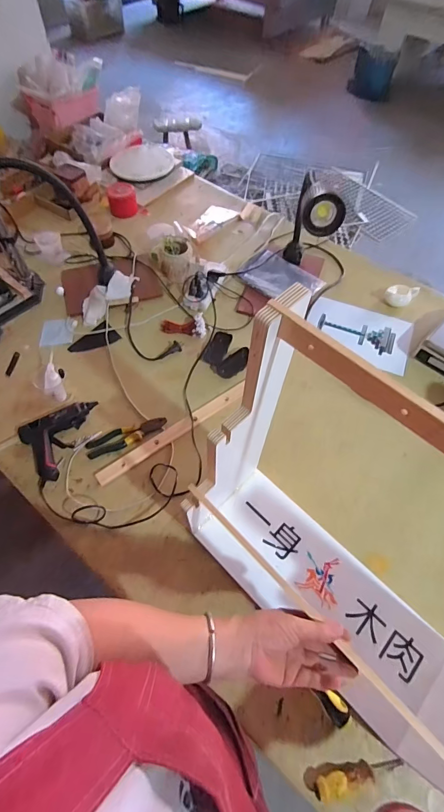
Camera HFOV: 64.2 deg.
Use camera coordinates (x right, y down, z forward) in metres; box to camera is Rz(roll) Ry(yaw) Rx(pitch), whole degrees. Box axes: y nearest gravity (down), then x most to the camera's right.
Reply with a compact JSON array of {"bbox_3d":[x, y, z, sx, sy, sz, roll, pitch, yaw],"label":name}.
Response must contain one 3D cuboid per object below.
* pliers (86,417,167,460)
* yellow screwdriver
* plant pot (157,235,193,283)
[{"bbox_3d":[-0.220,0.066,0.819,0.184,0.017,0.050,-18,62,-12],"label":"pliers"},{"bbox_3d":[0.212,0.570,0.548,0.142,0.028,0.027,-10,61,-8],"label":"yellow screwdriver"},{"bbox_3d":[-0.147,-0.450,1.094,0.115,0.090,0.083,-7,61,-6],"label":"plant pot"}]

